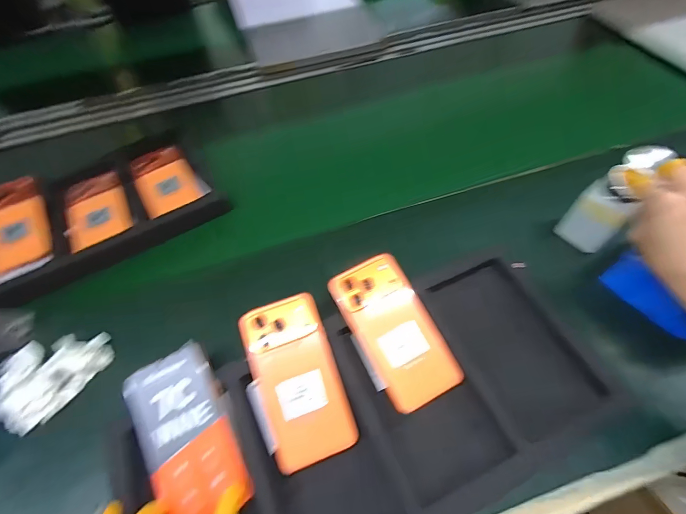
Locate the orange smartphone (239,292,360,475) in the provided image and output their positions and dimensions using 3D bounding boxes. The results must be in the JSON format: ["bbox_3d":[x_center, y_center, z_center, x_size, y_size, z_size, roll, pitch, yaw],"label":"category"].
[{"bbox_3d":[-0.048,0.123,0.369,0.083,0.007,0.162,-17,71,-11],"label":"orange smartphone"}]

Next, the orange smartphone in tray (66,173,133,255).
[{"bbox_3d":[-0.377,-0.078,0.539,0.085,0.008,0.138,-25,59,-13],"label":"orange smartphone in tray"}]

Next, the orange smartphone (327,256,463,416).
[{"bbox_3d":[0.057,0.079,0.394,0.083,0.006,0.165,-27,73,-9],"label":"orange smartphone"}]

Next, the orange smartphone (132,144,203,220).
[{"bbox_3d":[-0.285,-0.125,0.567,0.086,0.012,0.134,-29,60,-16],"label":"orange smartphone"}]

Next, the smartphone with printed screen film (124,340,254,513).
[{"bbox_3d":[-0.152,0.170,0.342,0.080,0.013,0.154,-25,71,-17],"label":"smartphone with printed screen film"}]

